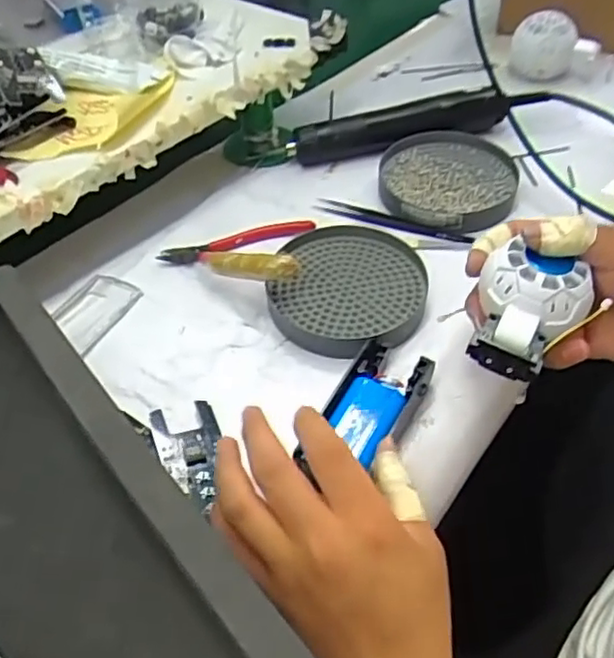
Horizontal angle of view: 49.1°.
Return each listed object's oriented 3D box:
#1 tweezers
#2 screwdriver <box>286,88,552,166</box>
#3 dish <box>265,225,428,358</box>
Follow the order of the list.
[{"bbox_3d":[0.067,-0.087,0.545,0.130,0.009,0.017,18,51,18],"label":"tweezers"},{"bbox_3d":[0.103,-0.188,0.620,0.244,0.033,0.031,-15,49,-12],"label":"screwdriver"},{"bbox_3d":[0.030,-0.029,0.485,0.106,0.018,0.116,-1,47,1],"label":"dish"}]

